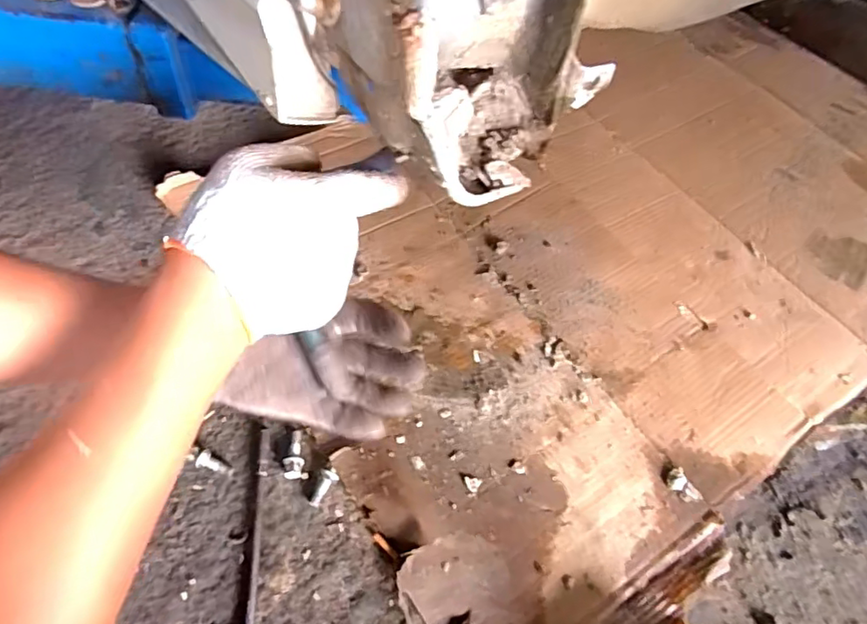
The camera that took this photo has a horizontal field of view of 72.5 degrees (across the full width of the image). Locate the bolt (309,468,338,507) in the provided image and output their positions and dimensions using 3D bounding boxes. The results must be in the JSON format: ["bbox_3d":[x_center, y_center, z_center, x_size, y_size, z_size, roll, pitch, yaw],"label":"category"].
[{"bbox_3d":[-0.117,0.184,0.619,0.019,0.014,0.040,27,73,12],"label":"bolt"}]

